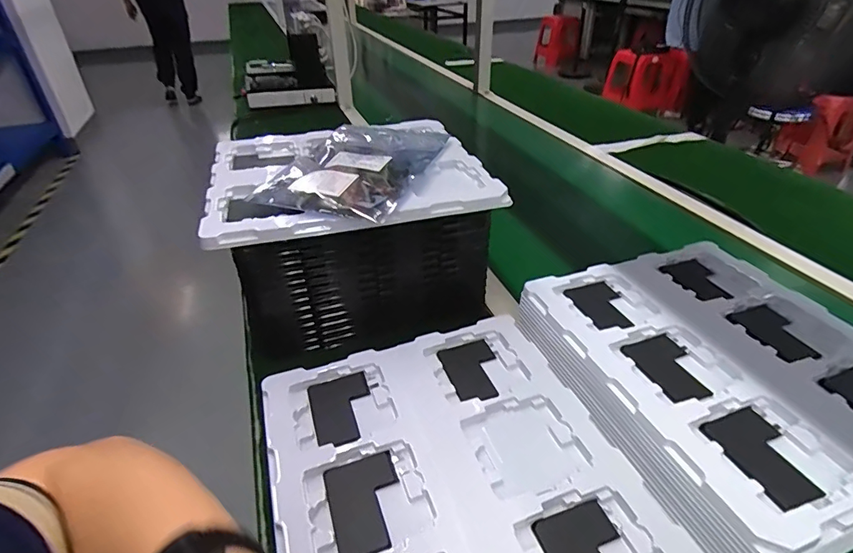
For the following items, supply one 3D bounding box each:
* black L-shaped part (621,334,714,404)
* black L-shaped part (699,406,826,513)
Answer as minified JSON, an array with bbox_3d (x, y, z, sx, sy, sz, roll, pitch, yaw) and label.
[{"bbox_3d":[0.229,0.085,0.437,0.061,0.009,0.078,-13,37,-15],"label":"black L-shaped part"},{"bbox_3d":[0.262,0.136,0.360,0.063,0.012,0.078,-13,37,-15],"label":"black L-shaped part"}]

